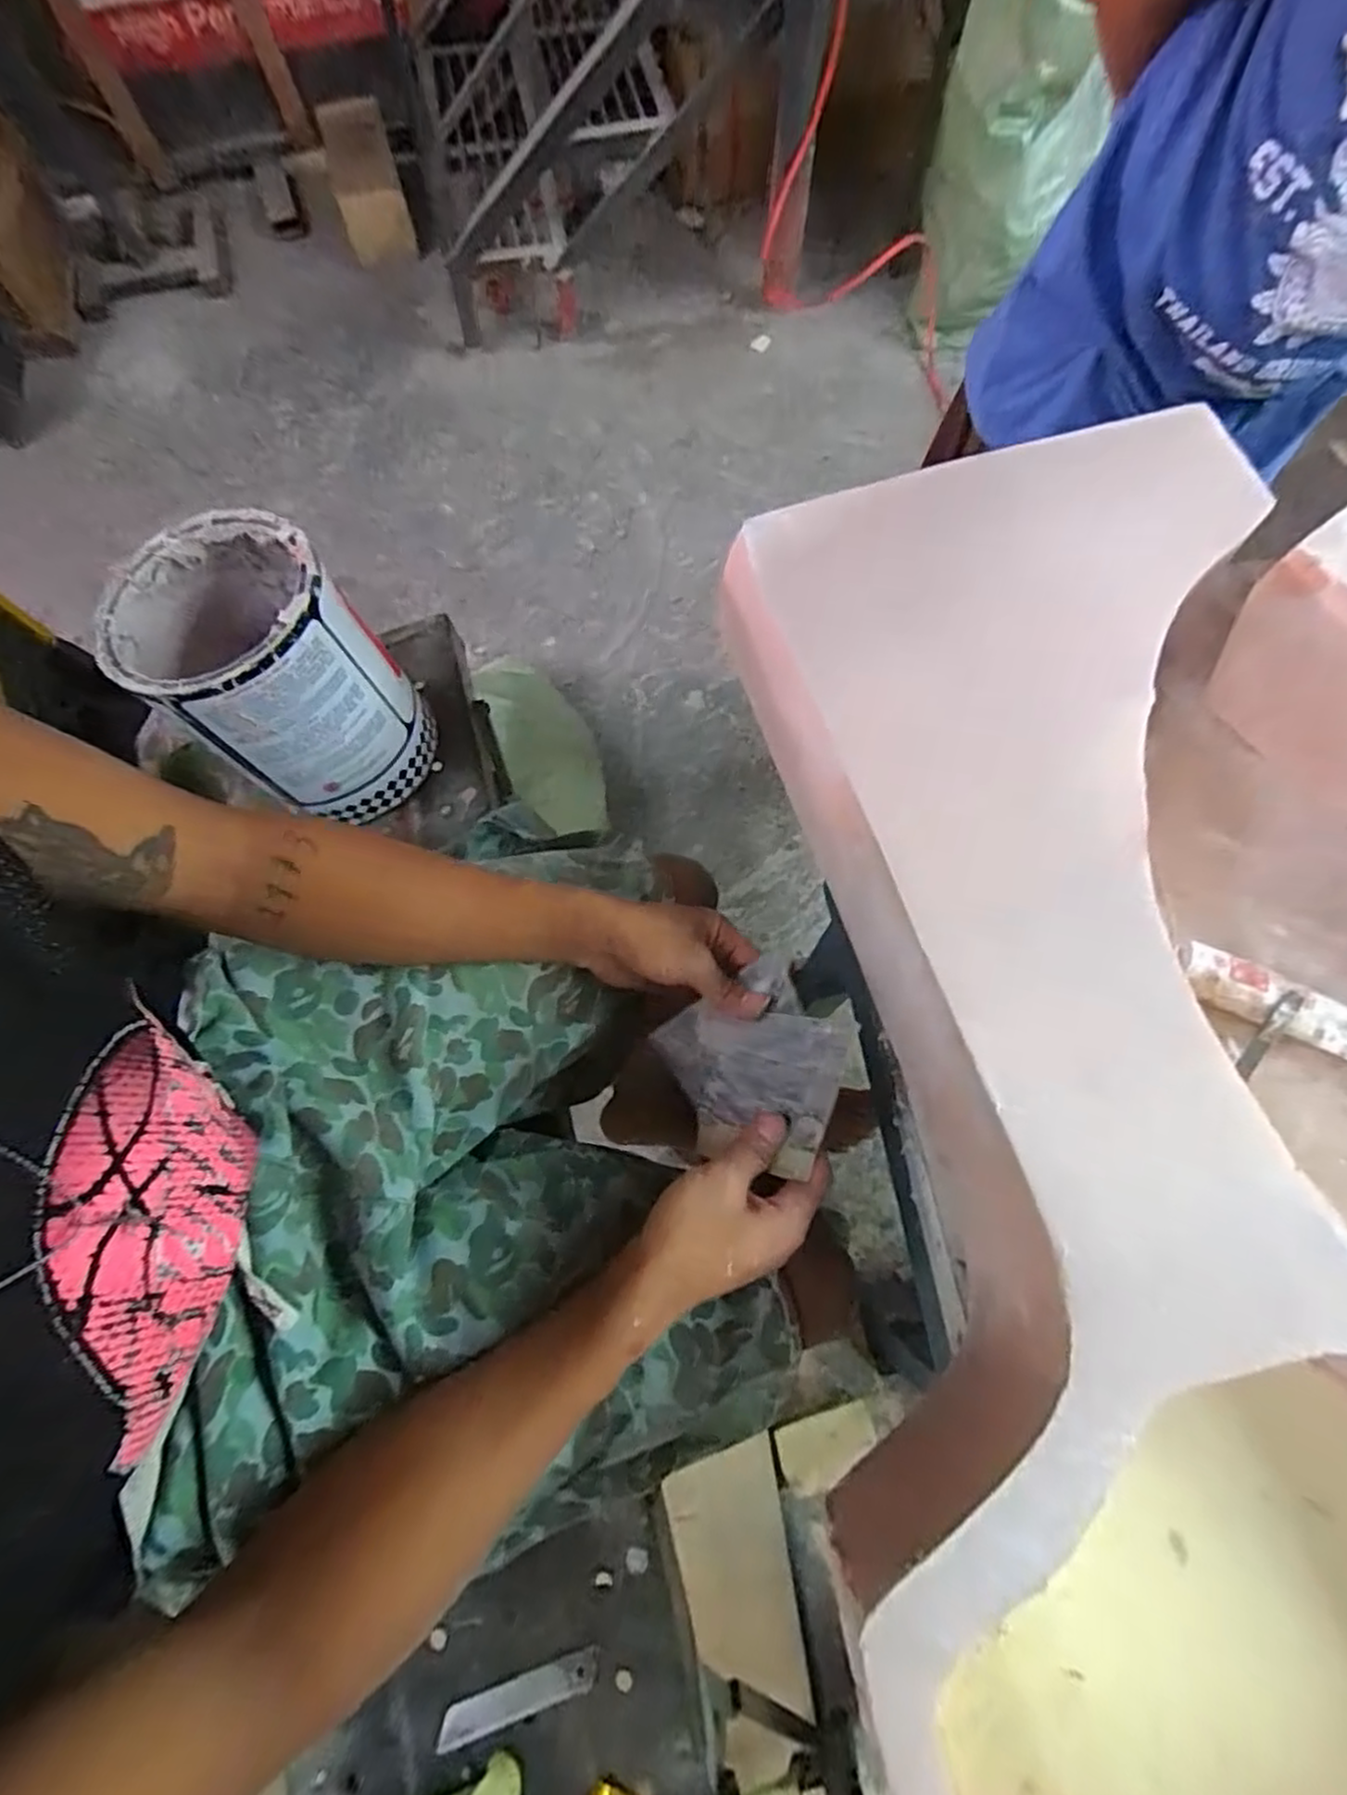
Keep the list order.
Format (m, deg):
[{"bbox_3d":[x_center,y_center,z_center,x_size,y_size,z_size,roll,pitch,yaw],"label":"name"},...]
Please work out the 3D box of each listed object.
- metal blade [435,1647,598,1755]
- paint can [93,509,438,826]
[{"bbox_3d":[-0.095,0.492,0.436,0.100,0.005,0.018,-18,55,-6],"label":"metal blade"},{"bbox_3d":[-0.329,-0.184,0.593,0.191,0.187,0.159,41,76,14],"label":"paint can"}]

